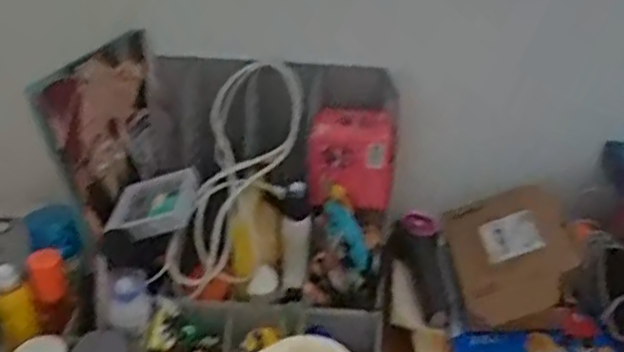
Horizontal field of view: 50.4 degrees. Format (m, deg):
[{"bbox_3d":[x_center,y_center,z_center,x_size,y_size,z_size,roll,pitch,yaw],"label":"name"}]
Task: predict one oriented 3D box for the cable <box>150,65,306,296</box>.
[{"bbox_3d":[-0.077,0.003,0.748,0.142,0.072,0.288,15,70,21],"label":"cable"}]

